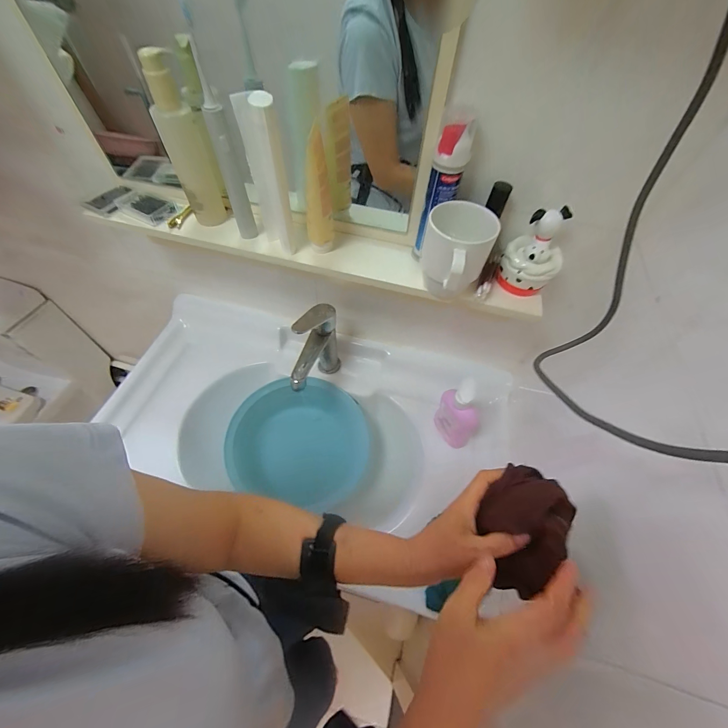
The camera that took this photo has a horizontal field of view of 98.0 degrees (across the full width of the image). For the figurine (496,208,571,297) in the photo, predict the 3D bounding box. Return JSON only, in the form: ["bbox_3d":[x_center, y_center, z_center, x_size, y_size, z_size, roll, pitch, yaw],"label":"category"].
[{"bbox_3d":[0.220,-0.142,0.413,0.067,0.103,0.057,22,58,11],"label":"figurine"}]

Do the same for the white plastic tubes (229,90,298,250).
[{"bbox_3d":[-0.117,-0.222,0.397,0.041,0.183,0.053,-13,58,-11],"label":"white plastic tubes"}]

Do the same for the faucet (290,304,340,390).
[{"bbox_3d":[-0.090,-0.010,0.614,0.061,0.206,0.152,8,56,3],"label":"faucet"}]

